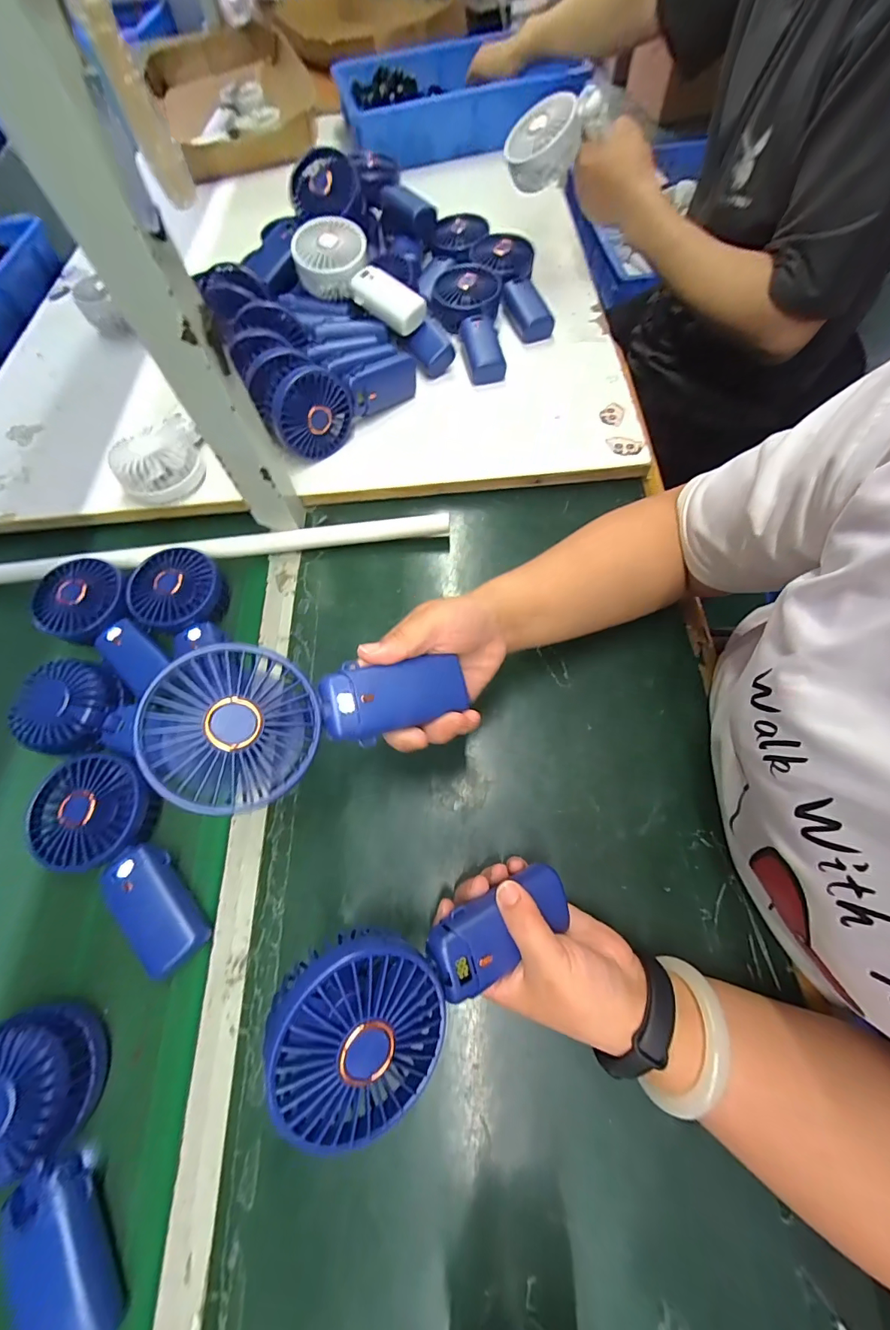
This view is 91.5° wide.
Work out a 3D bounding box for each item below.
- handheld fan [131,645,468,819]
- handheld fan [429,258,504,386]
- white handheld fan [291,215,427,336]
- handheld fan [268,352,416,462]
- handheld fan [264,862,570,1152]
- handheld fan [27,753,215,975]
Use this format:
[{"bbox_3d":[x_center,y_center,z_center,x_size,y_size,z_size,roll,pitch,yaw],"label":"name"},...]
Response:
[{"bbox_3d":[-0.071,0.027,0.254,0.176,0.027,0.079,-8,66,-27],"label":"handheld fan"},{"bbox_3d":[0.031,-0.446,0.567,0.090,0.042,0.198,-4,66,2],"label":"handheld fan"},{"bbox_3d":[-0.104,-0.473,0.538,0.180,0.053,0.073,35,72,0],"label":"white handheld fan"},{"bbox_3d":[-0.107,-0.300,0.482,0.177,0.086,0.034,-40,70,-13],"label":"handheld fan"},{"bbox_3d":[-0.008,0.181,0.248,0.178,0.046,0.087,-6,87,-30],"label":"handheld fan"},{"bbox_3d":[-0.249,0.146,0.339,0.180,0.036,0.090,32,72,16],"label":"handheld fan"}]

